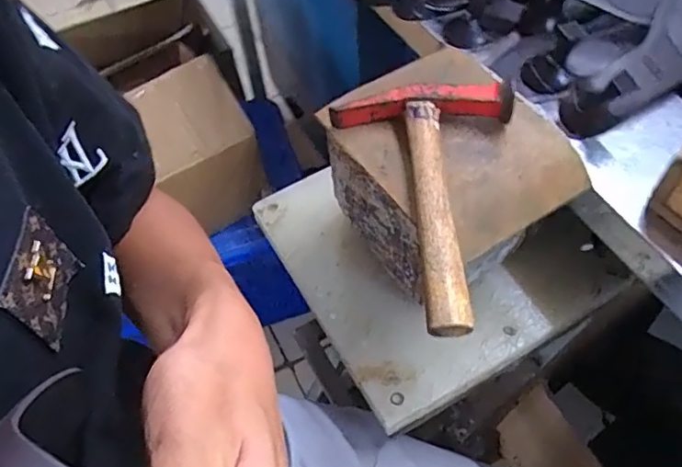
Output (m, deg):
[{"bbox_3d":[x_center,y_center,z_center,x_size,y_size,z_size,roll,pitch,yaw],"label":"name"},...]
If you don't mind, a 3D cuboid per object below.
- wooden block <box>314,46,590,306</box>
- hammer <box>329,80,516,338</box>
[{"bbox_3d":[0.095,-0.034,0.512,0.153,0.153,0.185,-29,60,-16],"label":"wooden block"},{"bbox_3d":[0.068,-0.027,0.411,0.138,0.030,0.204,-2,56,1],"label":"hammer"}]

